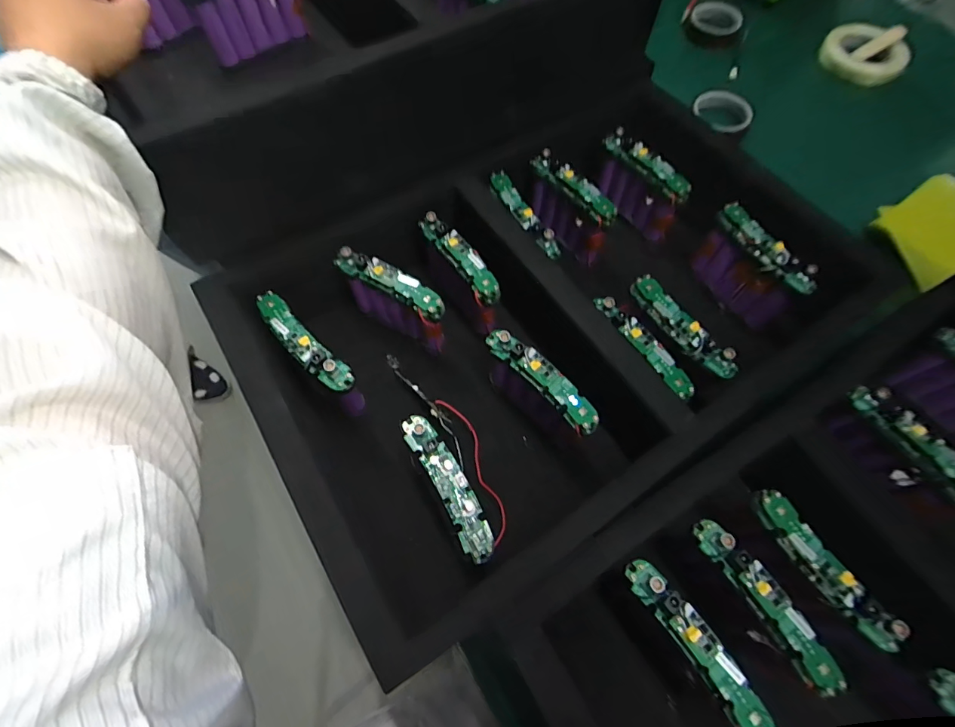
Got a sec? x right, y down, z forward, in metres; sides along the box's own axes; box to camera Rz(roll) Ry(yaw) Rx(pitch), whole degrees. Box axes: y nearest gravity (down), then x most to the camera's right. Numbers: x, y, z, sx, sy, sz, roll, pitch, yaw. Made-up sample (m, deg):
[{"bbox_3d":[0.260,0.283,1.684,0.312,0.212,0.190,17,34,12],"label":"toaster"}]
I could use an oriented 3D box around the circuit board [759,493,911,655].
[{"bbox_3d":[0.246,0.145,0.310,0.026,0.010,0.115,-46,67,21],"label":"circuit board"}]

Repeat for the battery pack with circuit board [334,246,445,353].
[{"bbox_3d":[-0.083,-0.064,0.442,0.114,0.088,0.028,31,69,13],"label":"battery pack with circuit board"}]

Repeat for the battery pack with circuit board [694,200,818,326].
[{"bbox_3d":[0.282,-0.101,0.460,0.023,0.087,0.113,-25,68,-12],"label":"battery pack with circuit board"}]

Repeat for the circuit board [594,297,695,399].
[{"bbox_3d":[0.146,-0.019,0.383,0.019,0.013,0.115,-30,69,-14],"label":"circuit board"}]

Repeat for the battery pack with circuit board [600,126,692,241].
[{"bbox_3d":[0.191,-0.209,0.514,0.021,0.085,0.111,-36,71,-16],"label":"battery pack with circuit board"}]

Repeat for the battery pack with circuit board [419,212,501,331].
[{"bbox_3d":[-0.018,-0.092,0.455,0.024,0.080,0.114,-33,70,-15],"label":"battery pack with circuit board"}]

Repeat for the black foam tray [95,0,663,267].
[{"bbox_3d":[-0.105,-0.363,0.469,0.523,0.132,0.324,-29,69,-13],"label":"black foam tray"}]

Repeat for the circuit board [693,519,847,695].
[{"bbox_3d":[0.198,0.161,0.298,0.022,0.017,0.115,-29,69,-13],"label":"circuit board"}]

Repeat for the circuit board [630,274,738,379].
[{"bbox_3d":[0.185,-0.035,0.395,0.019,0.024,0.117,-29,69,-13],"label":"circuit board"}]

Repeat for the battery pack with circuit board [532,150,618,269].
[{"bbox_3d":[0.105,-0.178,0.500,0.022,0.087,0.115,-37,71,-16],"label":"battery pack with circuit board"}]

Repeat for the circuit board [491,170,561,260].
[{"bbox_3d":[0.046,-0.156,0.447,0.020,0.016,0.120,-26,68,-12],"label":"circuit board"}]

